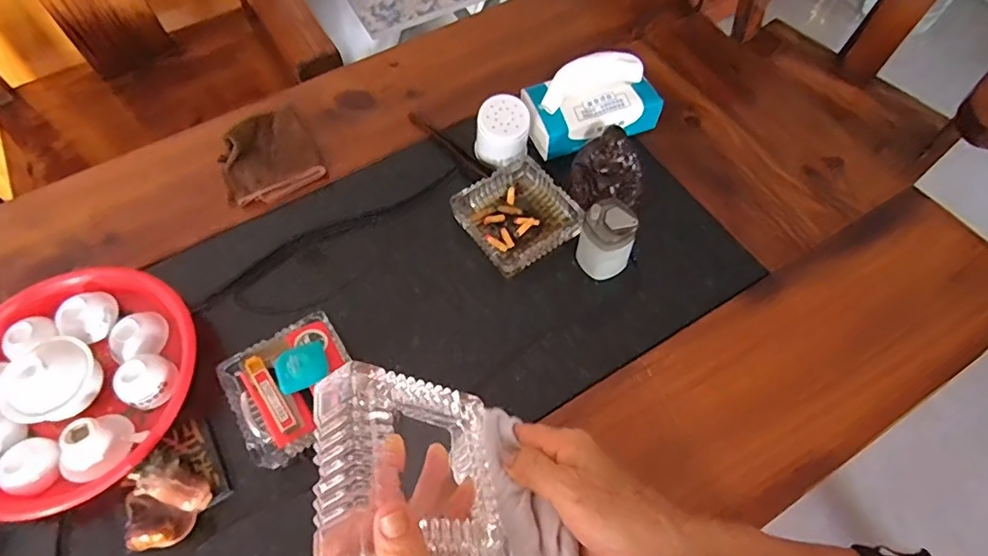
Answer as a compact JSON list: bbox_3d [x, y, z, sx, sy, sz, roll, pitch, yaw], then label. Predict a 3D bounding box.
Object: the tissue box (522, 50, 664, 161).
[{"bbox_3d":[0.125,-0.220,0.689,0.162,0.091,0.089,-13,63,-7],"label":"tissue box"}]

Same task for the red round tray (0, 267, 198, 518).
[{"bbox_3d":[-0.443,0.109,0.559,0.259,0.058,0.243,-21,62,-9],"label":"red round tray"}]

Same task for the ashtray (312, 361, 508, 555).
[{"bbox_3d":[-0.044,0.113,0.319,0.114,0.033,0.118,20,44,-34],"label":"ashtray"}]

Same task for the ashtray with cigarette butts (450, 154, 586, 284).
[{"bbox_3d":[0.027,-0.075,0.656,0.117,0.045,0.127,-34,65,-16],"label":"ashtray with cigarette butts"}]

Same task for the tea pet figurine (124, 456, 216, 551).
[{"bbox_3d":[-0.310,0.210,0.501,0.076,0.047,0.068,-40,67,-18],"label":"tea pet figurine"}]

